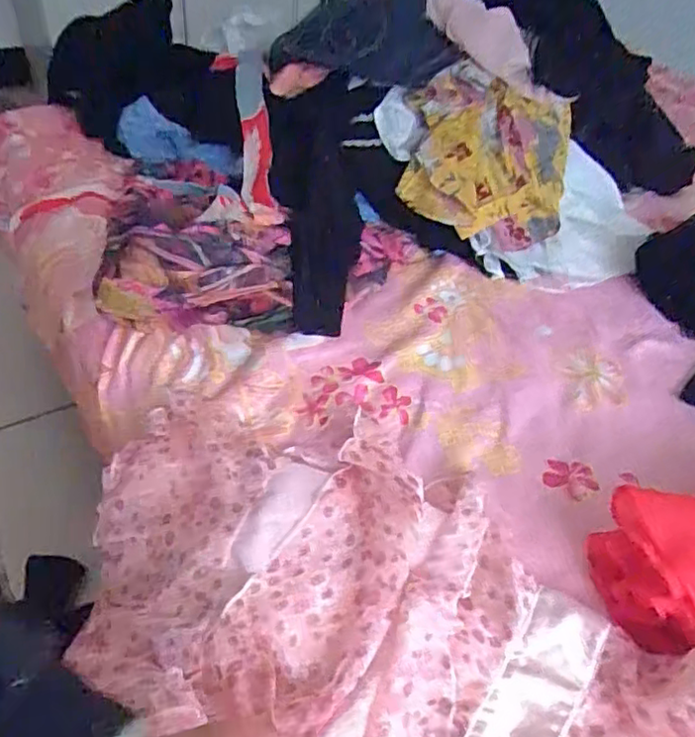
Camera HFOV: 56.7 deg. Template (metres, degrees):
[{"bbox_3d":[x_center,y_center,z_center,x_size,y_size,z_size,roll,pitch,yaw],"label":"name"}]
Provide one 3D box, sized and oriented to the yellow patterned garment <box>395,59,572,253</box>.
[{"bbox_3d":[0.176,-0.269,0.854,0.232,0.168,0.179,18,43,11],"label":"yellow patterned garment"}]

